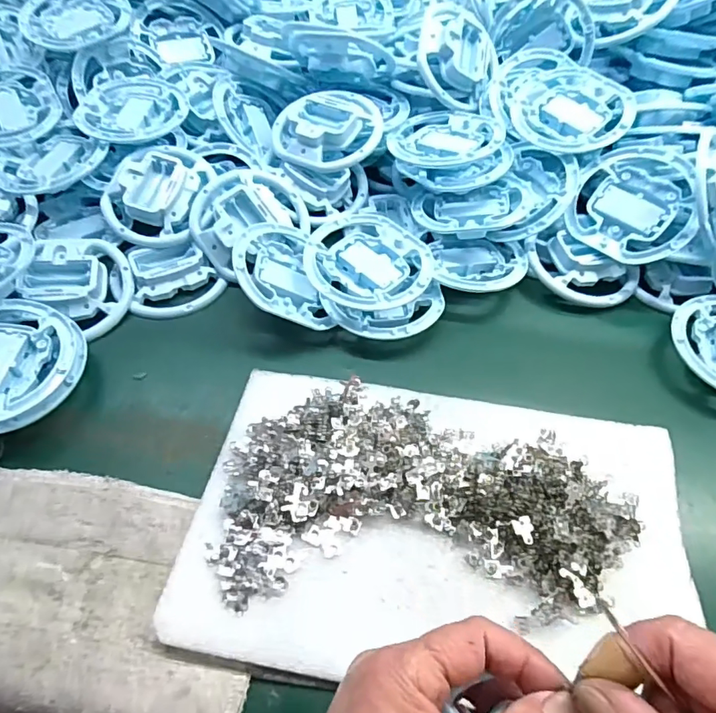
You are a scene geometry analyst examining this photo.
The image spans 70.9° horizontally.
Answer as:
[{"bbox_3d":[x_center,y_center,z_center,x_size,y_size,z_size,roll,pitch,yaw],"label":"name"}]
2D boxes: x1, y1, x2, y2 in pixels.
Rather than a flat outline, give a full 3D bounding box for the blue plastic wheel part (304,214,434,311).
[{"bbox_3d":[0.009,-0.081,0.416,0.102,0.011,0.100,0,55,-1],"label":"blue plastic wheel part"}]

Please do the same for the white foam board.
[{"bbox_3d":[0.055,0.099,0.312,0.301,0.018,0.178,7,55,4],"label":"white foam board"}]

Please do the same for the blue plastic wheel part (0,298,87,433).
[{"bbox_3d":[-0.251,0.002,0.350,0.103,0.022,0.097,0,55,-1],"label":"blue plastic wheel part"}]

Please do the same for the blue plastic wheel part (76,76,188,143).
[{"bbox_3d":[-0.223,-0.242,0.488,0.099,0.015,0.099,0,61,-1],"label":"blue plastic wheel part"}]

